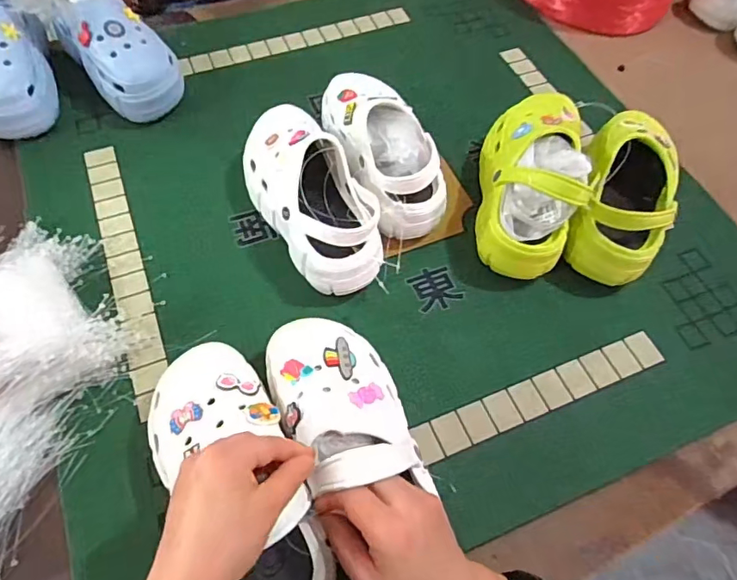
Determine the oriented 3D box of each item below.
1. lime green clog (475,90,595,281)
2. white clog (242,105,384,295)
[{"bbox_3d":[0.194,-0.136,0.628,0.100,0.135,0.235,10,59,2],"label":"lime green clog"},{"bbox_3d":[-0.074,-0.114,0.613,0.100,0.108,0.250,-23,64,-17],"label":"white clog"}]

